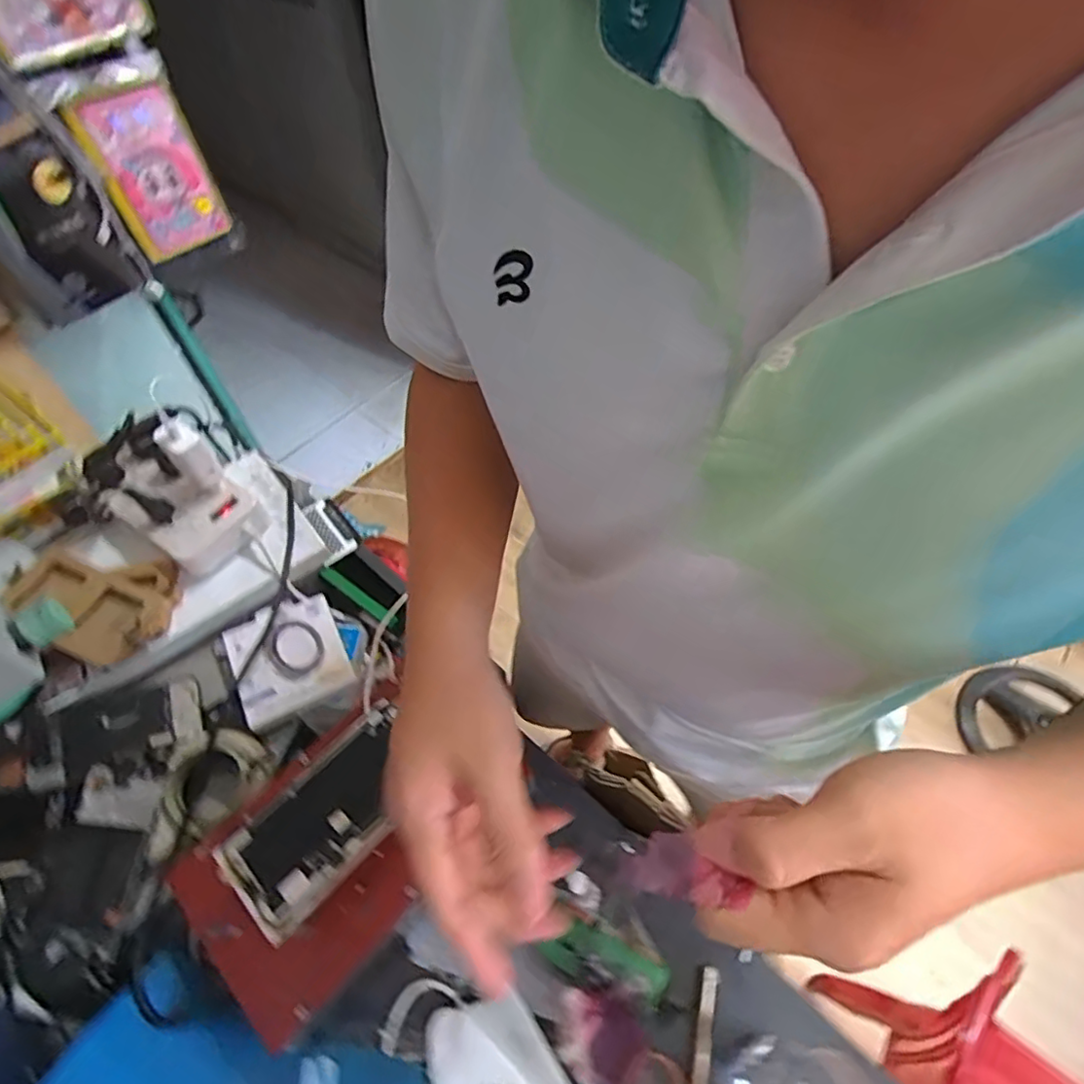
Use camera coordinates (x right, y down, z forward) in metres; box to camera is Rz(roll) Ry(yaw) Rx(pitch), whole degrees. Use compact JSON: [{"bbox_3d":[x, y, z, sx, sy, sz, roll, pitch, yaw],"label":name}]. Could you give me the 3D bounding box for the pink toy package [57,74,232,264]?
[{"bbox_3d":[-0.632,-0.598,0.973,0.047,0.224,0.168,27,61,20],"label":"pink toy package"}]

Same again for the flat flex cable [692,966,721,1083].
[{"bbox_3d":[0.120,0.401,0.452,0.013,0.005,0.130,13,57,12],"label":"flat flex cable"}]

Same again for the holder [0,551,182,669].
[{"bbox_3d":[-0.450,0.050,0.608,0.169,0.034,0.118,25,60,19],"label":"holder"}]

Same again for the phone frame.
[{"bbox_3d":[-0.157,0.202,0.445,0.078,0.010,0.151,36,64,24],"label":"phone frame"}]

